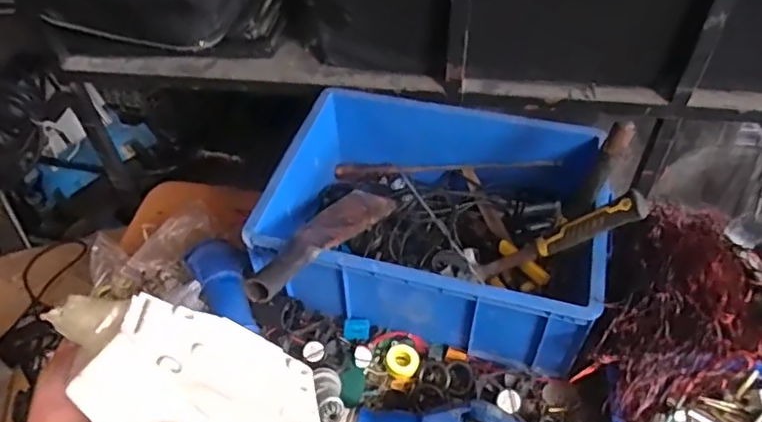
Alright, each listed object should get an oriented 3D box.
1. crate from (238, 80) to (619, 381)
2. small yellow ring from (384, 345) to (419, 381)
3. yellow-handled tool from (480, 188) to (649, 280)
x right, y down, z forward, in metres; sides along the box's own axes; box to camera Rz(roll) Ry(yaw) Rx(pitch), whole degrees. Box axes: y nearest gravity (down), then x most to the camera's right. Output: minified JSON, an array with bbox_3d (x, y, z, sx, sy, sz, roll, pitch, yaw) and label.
[{"bbox_3d":[0.091,-0.004,0.933,0.465,0.167,0.396,10,49,11],"label":"crate"},{"bbox_3d":[0.030,0.217,0.845,0.047,0.015,0.045,-1,48,1],"label":"small yellow ring"},{"bbox_3d":[0.246,0.041,0.817,0.031,0.254,0.039,36,47,-20],"label":"yellow-handled tool"}]

